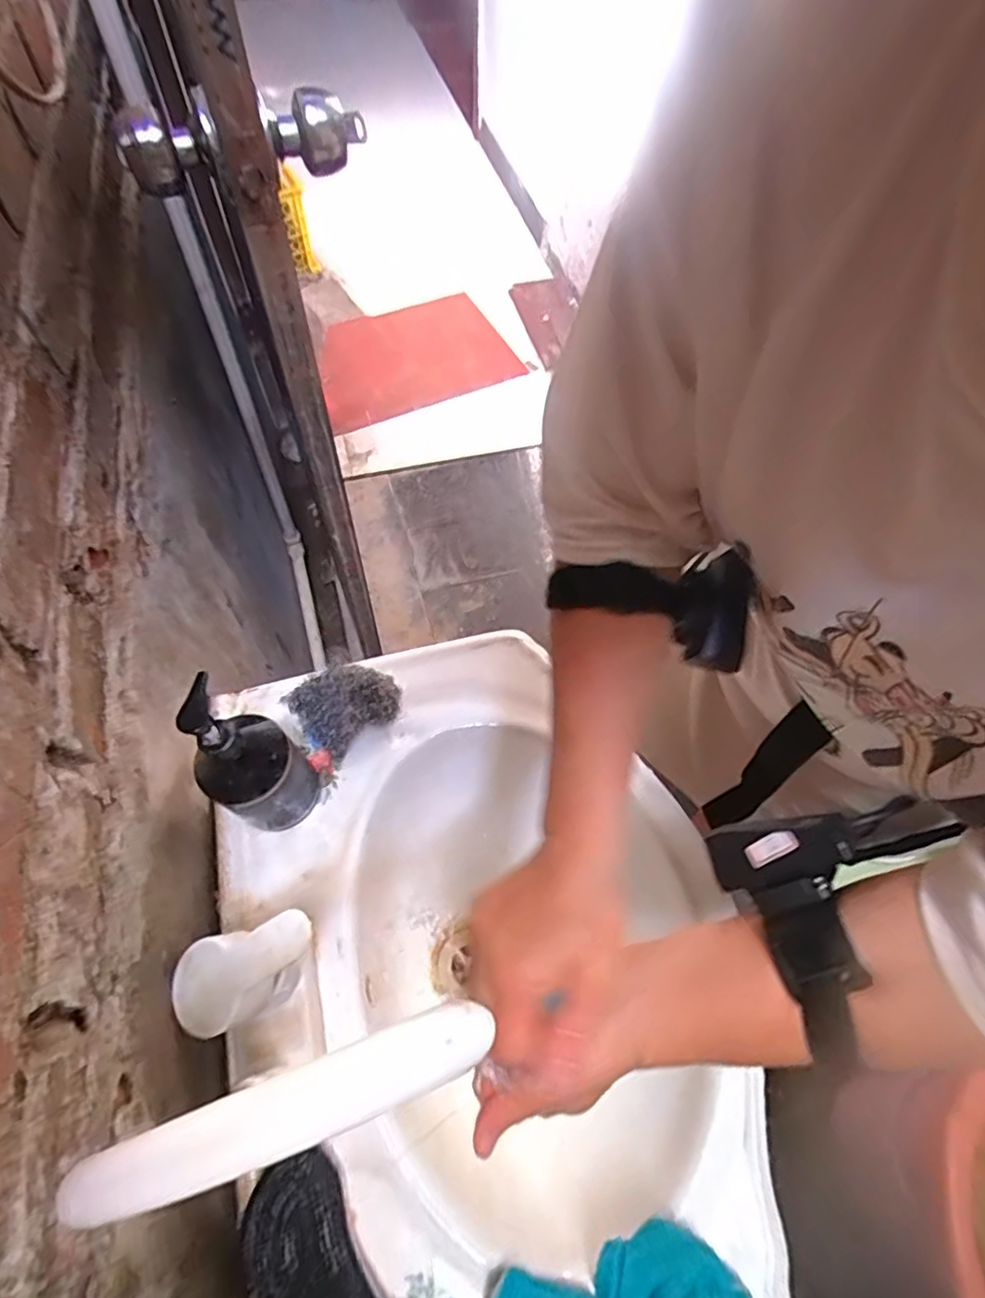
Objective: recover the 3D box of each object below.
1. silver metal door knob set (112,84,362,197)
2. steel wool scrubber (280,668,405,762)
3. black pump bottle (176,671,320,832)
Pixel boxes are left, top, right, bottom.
[{"bbox_3d":[-0.183,-0.383,0.451,0.178,0.055,0.047,-16,61,-14],"label":"silver metal door knob set"},{"bbox_3d":[-0.137,0.041,0.556,0.091,0.054,0.087,-38,69,-24],"label":"steel wool scrubber"},{"bbox_3d":[-0.184,0.088,0.457,0.060,0.184,0.064,2,58,-4],"label":"black pump bottle"}]

